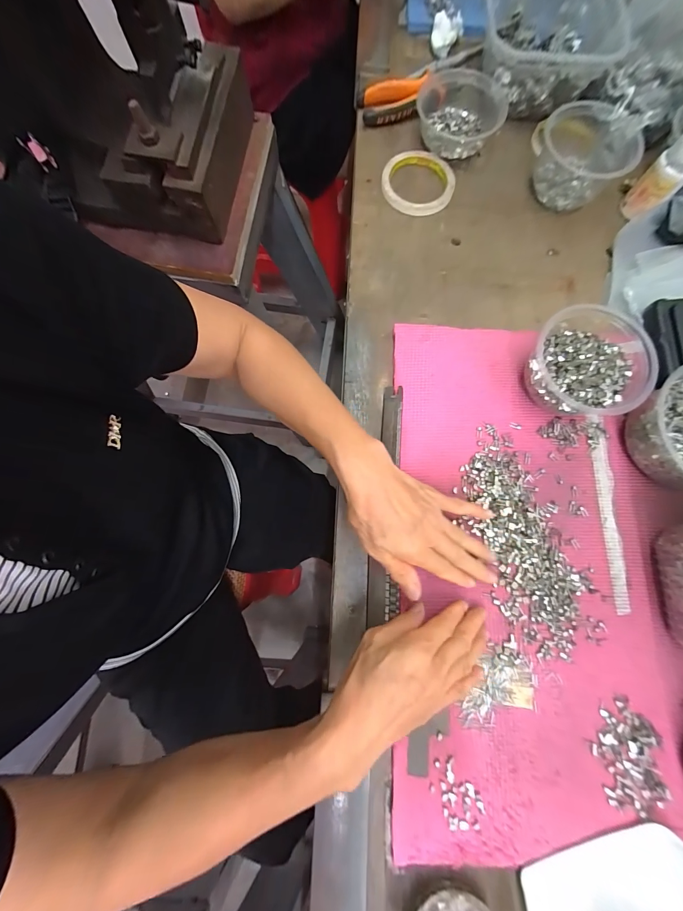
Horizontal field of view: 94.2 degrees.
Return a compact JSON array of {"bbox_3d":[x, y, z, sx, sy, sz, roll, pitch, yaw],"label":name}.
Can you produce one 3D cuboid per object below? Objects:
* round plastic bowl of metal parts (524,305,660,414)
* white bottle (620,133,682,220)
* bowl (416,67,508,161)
[{"bbox_3d":[0.262,-0.092,0.341,0.114,0.065,0.111,0,78,2],"label":"round plastic bowl of metal parts"},{"bbox_3d":[0.396,-0.340,0.388,0.044,0.076,0.042,44,81,8],"label":"white bottle"},{"bbox_3d":[0.158,-0.461,0.428,0.111,0.034,0.112,0,79,-1],"label":"bowl"}]

